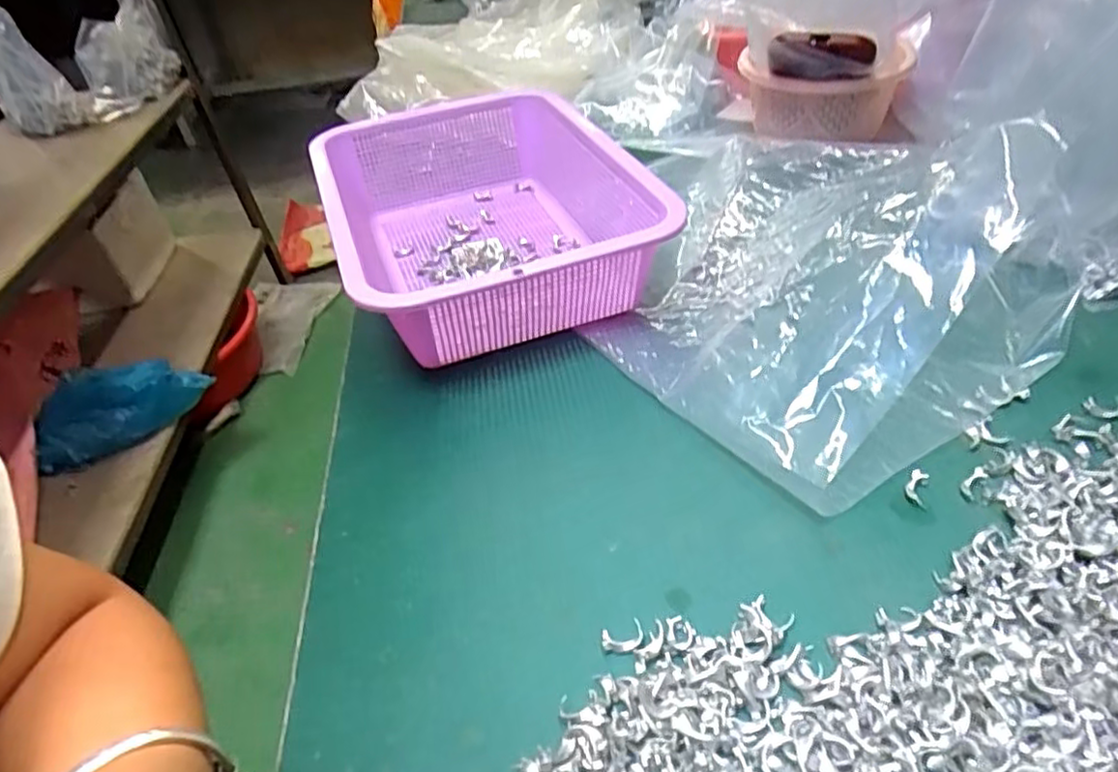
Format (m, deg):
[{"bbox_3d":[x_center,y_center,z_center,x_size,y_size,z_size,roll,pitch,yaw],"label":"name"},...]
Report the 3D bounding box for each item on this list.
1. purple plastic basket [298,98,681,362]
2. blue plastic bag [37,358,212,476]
[{"bbox_3d":[-0.069,-0.144,0.538,0.220,0.091,0.315,-19,43,-12],"label":"purple plastic basket"},{"bbox_3d":[-0.765,0.038,1.192,0.281,0.157,0.075,-15,9,-11],"label":"blue plastic bag"}]

